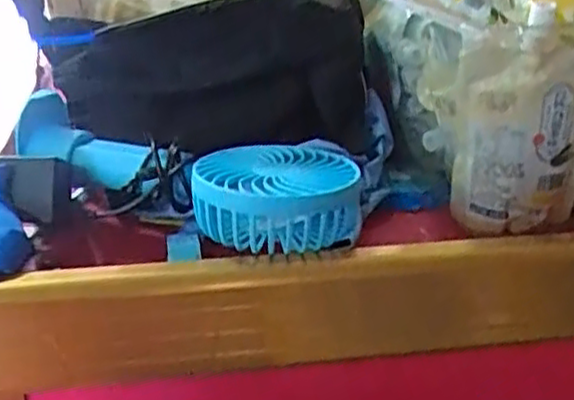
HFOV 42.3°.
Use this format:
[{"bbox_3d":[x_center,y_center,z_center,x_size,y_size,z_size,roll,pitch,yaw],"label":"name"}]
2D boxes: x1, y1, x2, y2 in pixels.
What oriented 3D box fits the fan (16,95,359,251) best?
[{"bbox_3d":[-0.061,-0.021,0.484,0.226,0.060,0.101,11,27,22],"label":"fan"}]

